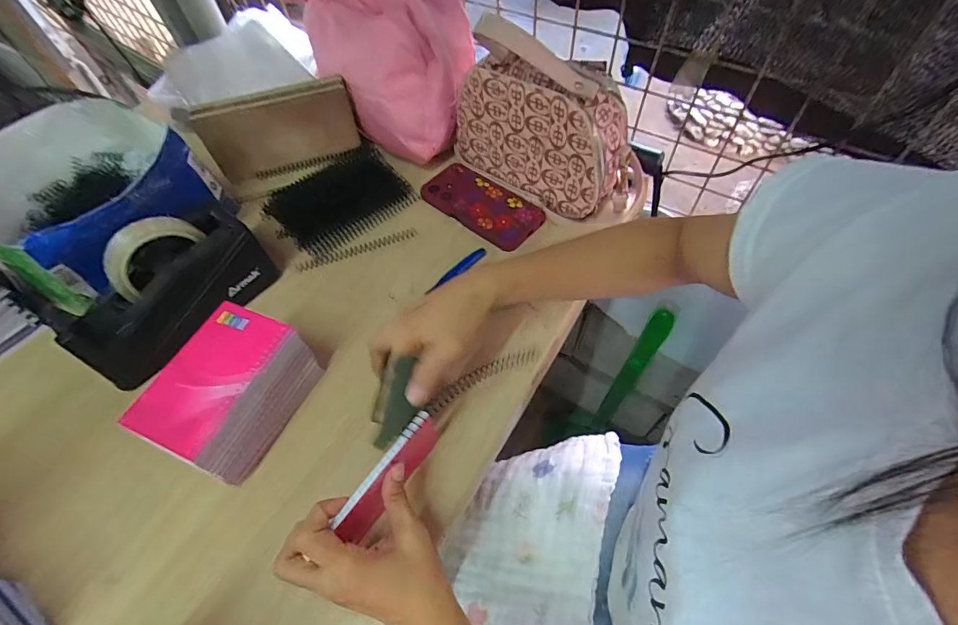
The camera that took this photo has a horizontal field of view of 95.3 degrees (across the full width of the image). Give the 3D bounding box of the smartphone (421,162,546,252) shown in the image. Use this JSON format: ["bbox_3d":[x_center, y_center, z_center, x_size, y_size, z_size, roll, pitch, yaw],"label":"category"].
[{"bbox_3d":[0.003,-0.147,0.576,0.164,0.013,0.080,36,66,23],"label":"smartphone"}]

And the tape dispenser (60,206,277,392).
[{"bbox_3d":[-0.325,-0.026,0.457,0.066,0.114,0.195,34,65,22],"label":"tape dispenser"}]

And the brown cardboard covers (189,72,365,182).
[{"bbox_3d":[-0.265,-0.243,0.593,0.193,0.110,0.032,-20,59,-9],"label":"brown cardboard covers"}]

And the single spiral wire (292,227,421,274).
[{"bbox_3d":[-0.153,-0.079,0.545,0.152,0.011,0.017,-17,58,-8],"label":"single spiral wire"}]

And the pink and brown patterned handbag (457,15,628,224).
[{"bbox_3d":[0.072,-0.230,0.517,0.227,0.185,0.073,31,64,21],"label":"pink and brown patterned handbag"}]

